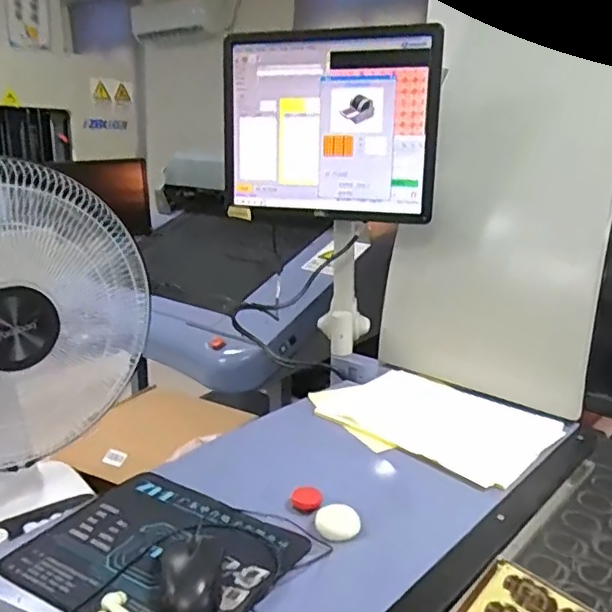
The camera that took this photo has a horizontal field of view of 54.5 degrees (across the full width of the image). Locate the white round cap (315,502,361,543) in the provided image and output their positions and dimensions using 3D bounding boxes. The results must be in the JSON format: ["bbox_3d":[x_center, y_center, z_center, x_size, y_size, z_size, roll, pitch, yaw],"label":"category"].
[{"bbox_3d":[0.038,0.255,0.704,0.052,0.014,0.058,4,16,7],"label":"white round cap"}]

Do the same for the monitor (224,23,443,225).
[{"bbox_3d":[0.033,-0.302,1.011,0.366,0.299,0.039,7,17,17],"label":"monitor"}]

